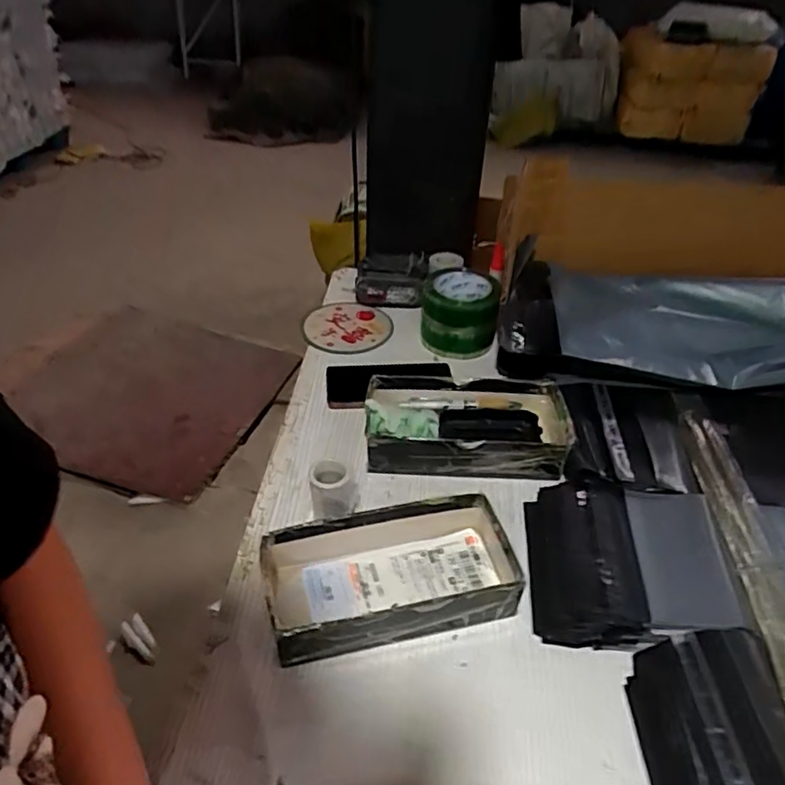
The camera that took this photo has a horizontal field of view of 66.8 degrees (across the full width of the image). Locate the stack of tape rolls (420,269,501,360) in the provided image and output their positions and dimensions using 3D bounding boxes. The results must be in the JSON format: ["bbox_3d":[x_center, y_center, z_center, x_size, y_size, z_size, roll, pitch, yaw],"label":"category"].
[{"bbox_3d":[0.093,-0.115,0.847,0.107,0.081,0.110,8,39,5],"label":"stack of tape rolls"}]

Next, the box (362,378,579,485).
[{"bbox_3d":[0.084,0.039,0.687,0.227,0.053,0.113,3,39,1],"label":"box"}]

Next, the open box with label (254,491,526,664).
[{"bbox_3d":[0.001,0.162,0.536,0.218,0.056,0.109,-9,41,-12],"label":"open box with label"}]

